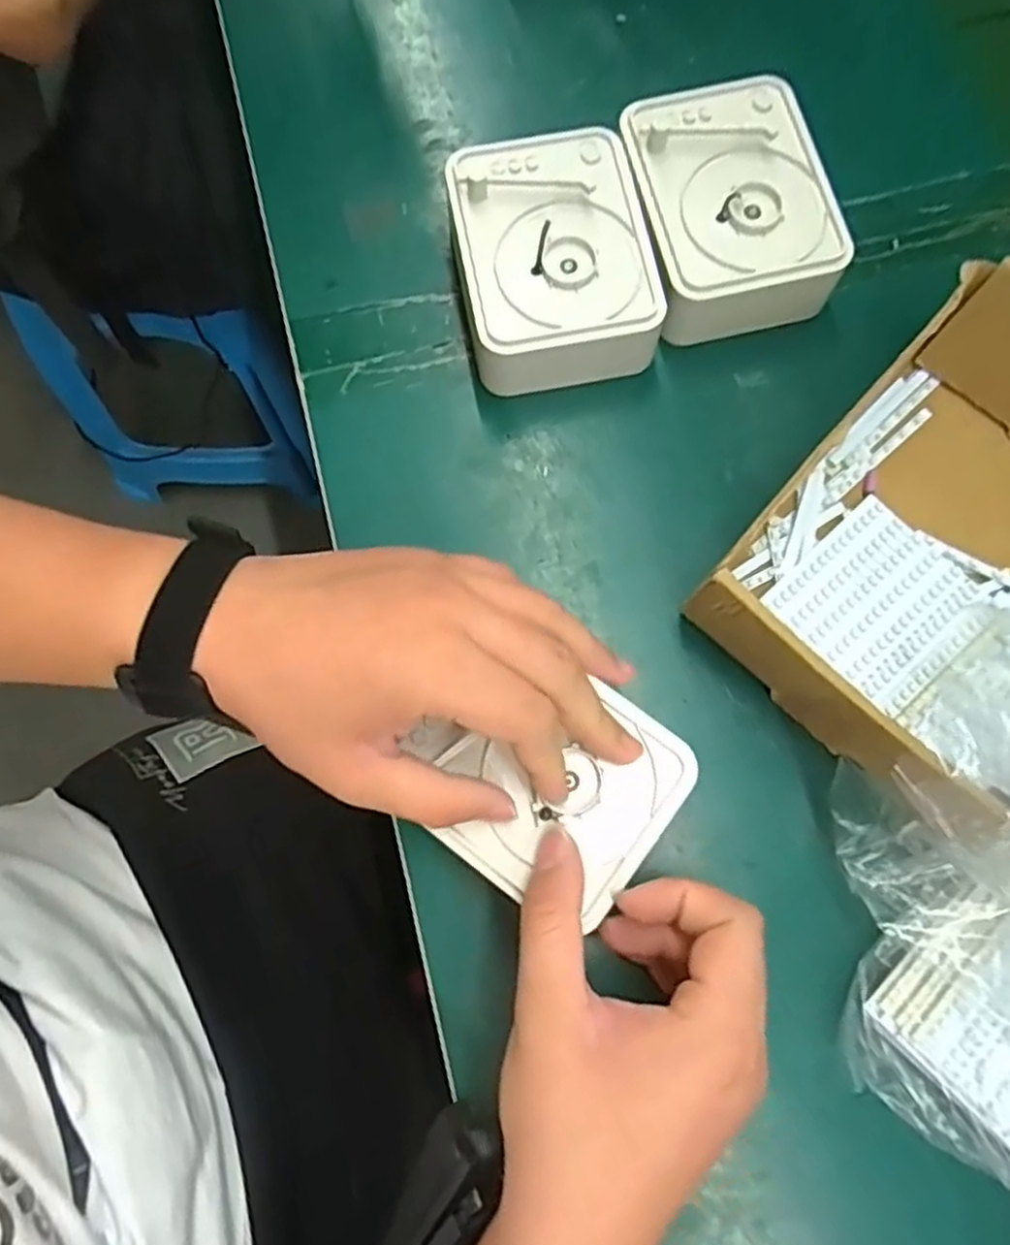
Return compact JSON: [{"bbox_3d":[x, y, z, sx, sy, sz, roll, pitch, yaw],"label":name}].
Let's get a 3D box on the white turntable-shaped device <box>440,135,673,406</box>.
[{"bbox_3d":[0.024,-0.194,0.415,0.097,0.050,0.122,-9,76,-5],"label":"white turntable-shaped device"}]

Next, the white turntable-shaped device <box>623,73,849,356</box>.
[{"bbox_3d":[0.120,-0.225,0.420,0.099,0.055,0.123,-12,76,-5],"label":"white turntable-shaped device"}]

